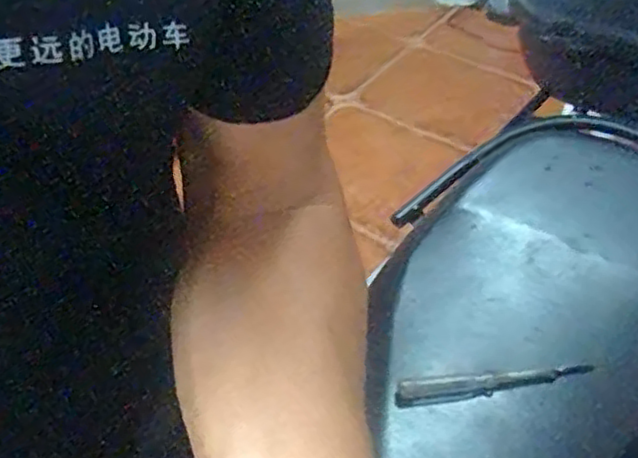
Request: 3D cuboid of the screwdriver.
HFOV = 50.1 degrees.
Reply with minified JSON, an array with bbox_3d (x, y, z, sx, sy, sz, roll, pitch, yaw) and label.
[{"bbox_3d":[0.146,0.129,0.569,0.167,0.016,0.020,-3,44,-7],"label":"screwdriver"}]

